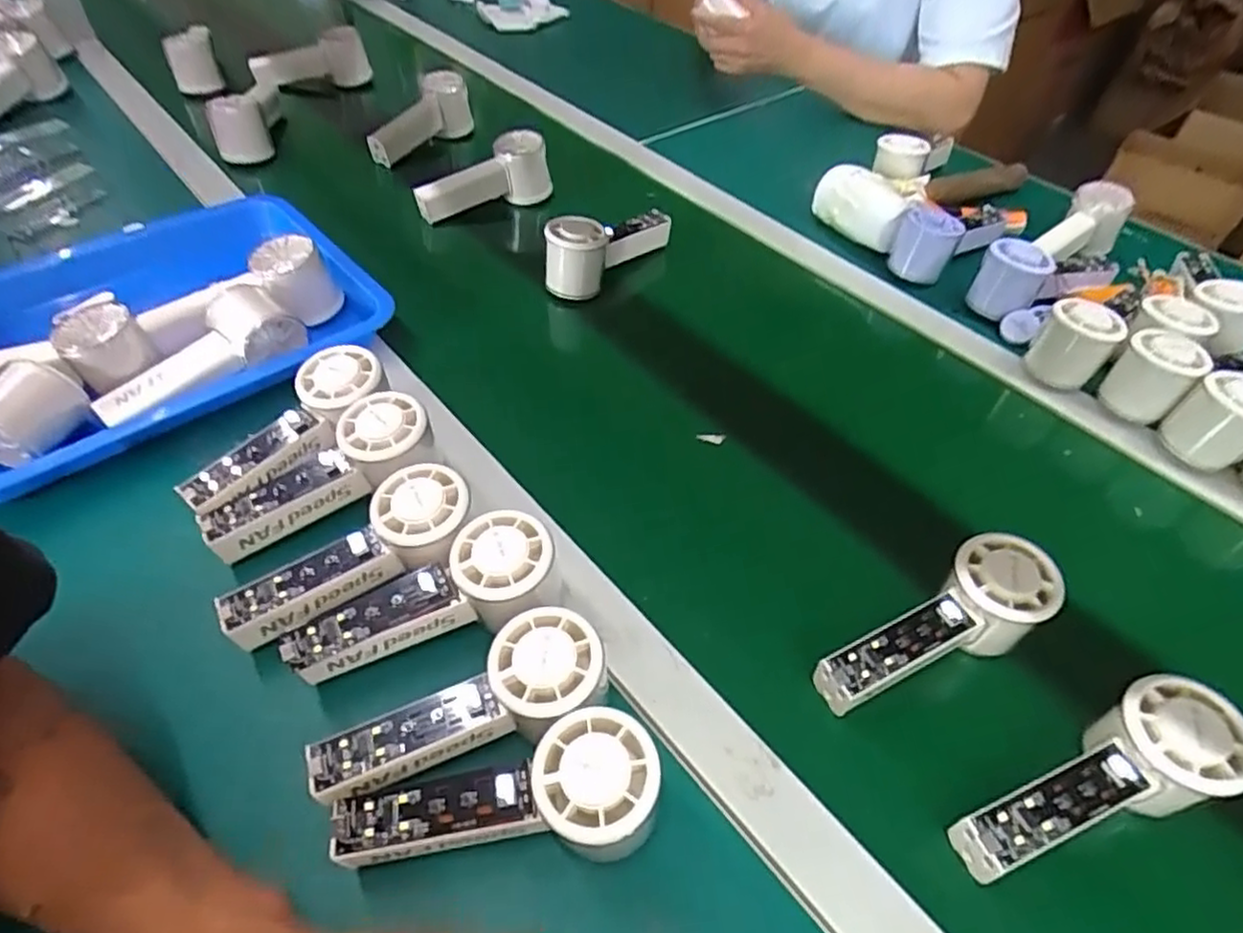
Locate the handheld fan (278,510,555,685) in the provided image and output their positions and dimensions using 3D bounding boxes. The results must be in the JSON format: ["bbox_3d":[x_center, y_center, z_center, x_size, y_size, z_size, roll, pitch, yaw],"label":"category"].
[{"bbox_3d":[-0.105,0.079,0.384,0.147,0.046,0.056,-25,53,-5],"label":"handheld fan"}]

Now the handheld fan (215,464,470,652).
[{"bbox_3d":[-0.153,0.054,0.394,0.145,0.034,0.055,-33,57,-9],"label":"handheld fan"}]

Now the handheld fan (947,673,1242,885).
[{"bbox_3d":[0.241,0.159,0.344,0.150,0.054,0.057,-14,45,-16],"label":"handheld fan"}]

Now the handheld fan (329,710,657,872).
[{"bbox_3d":[-0.058,0.156,0.324,0.145,0.059,0.053,-1,43,-3],"label":"handheld fan"}]

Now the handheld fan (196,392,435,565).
[{"bbox_3d":[-0.190,0.006,0.434,0.147,0.036,0.051,-35,58,-11],"label":"handheld fan"}]

